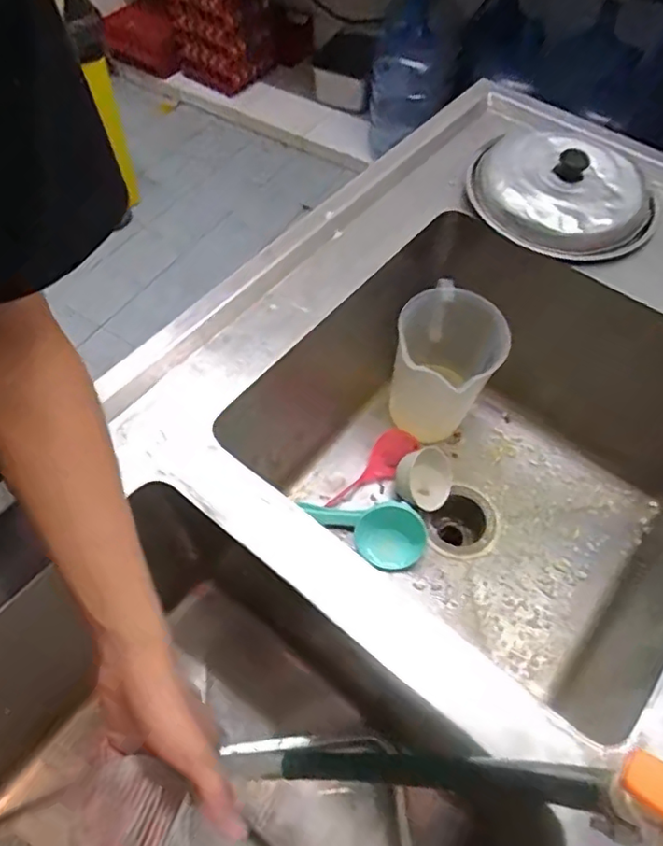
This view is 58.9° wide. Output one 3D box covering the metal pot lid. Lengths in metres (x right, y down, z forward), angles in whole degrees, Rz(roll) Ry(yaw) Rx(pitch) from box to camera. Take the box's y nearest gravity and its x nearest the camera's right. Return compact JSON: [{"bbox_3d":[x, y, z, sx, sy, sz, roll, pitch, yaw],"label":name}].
[{"bbox_3d":[0.300,-0.307,0.758,0.231,0.057,0.213,0,58,0],"label":"metal pot lid"}]

